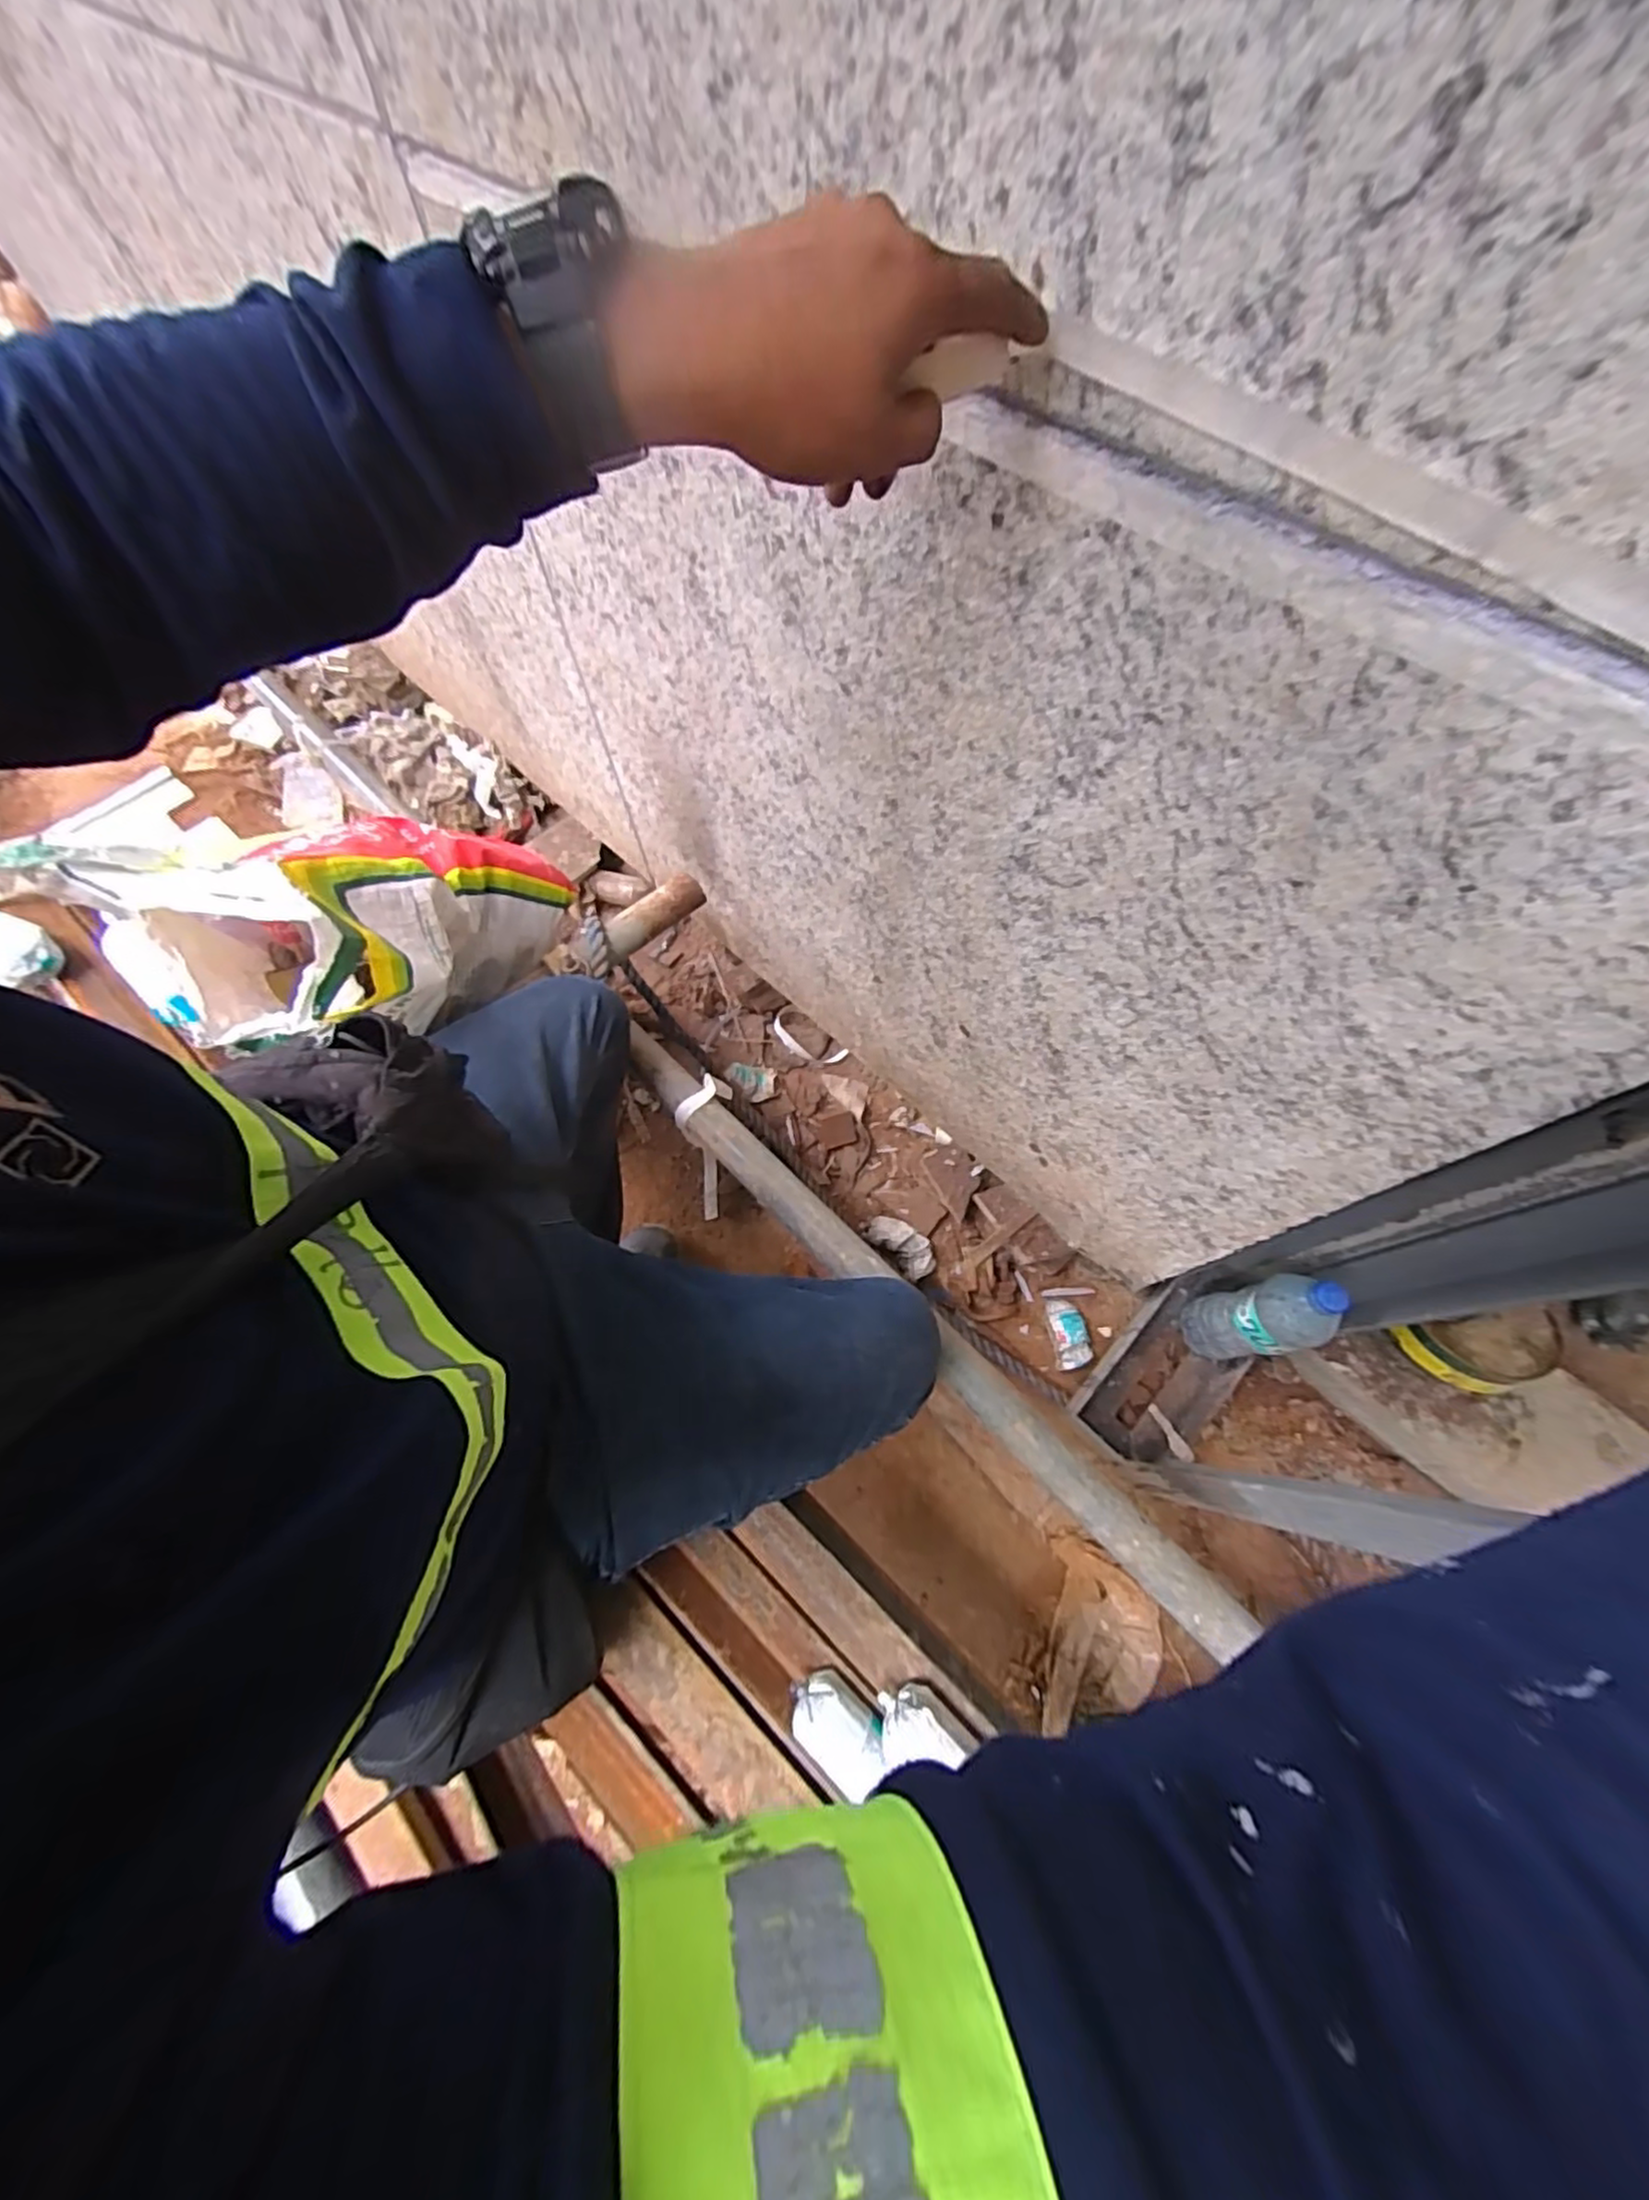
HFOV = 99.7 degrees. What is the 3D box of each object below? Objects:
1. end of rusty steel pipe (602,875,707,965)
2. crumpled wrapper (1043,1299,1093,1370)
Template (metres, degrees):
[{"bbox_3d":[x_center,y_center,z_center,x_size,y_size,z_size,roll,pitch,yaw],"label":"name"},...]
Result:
[{"bbox_3d":[-0.223,-0.234,0.889,0.050,0.038,0.152,42,73,17],"label":"end of rusty steel pipe"},{"bbox_3d":[0.345,0.324,0.984,0.057,0.049,0.108,-4,66,0],"label":"crumpled wrapper"}]

